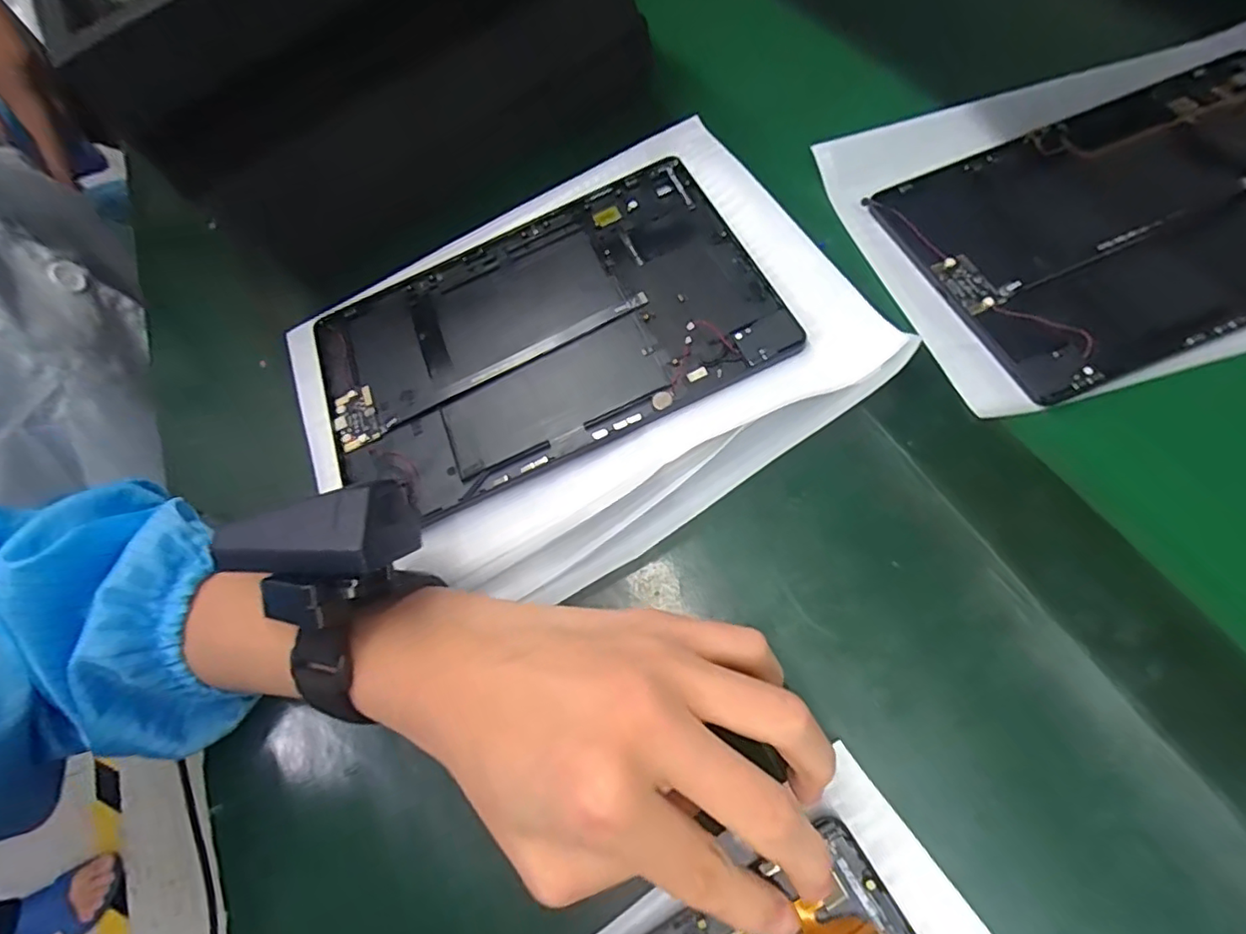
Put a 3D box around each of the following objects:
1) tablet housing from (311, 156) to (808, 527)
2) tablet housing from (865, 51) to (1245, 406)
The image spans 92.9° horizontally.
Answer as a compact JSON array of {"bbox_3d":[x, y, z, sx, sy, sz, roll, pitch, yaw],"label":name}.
[{"bbox_3d":[-0.047,-0.070,0.318,0.233,0.007,0.155,-25,62,1],"label":"tablet housing"},{"bbox_3d":[0.274,-0.132,0.305,0.232,0.005,0.152,-21,63,0],"label":"tablet housing"}]

